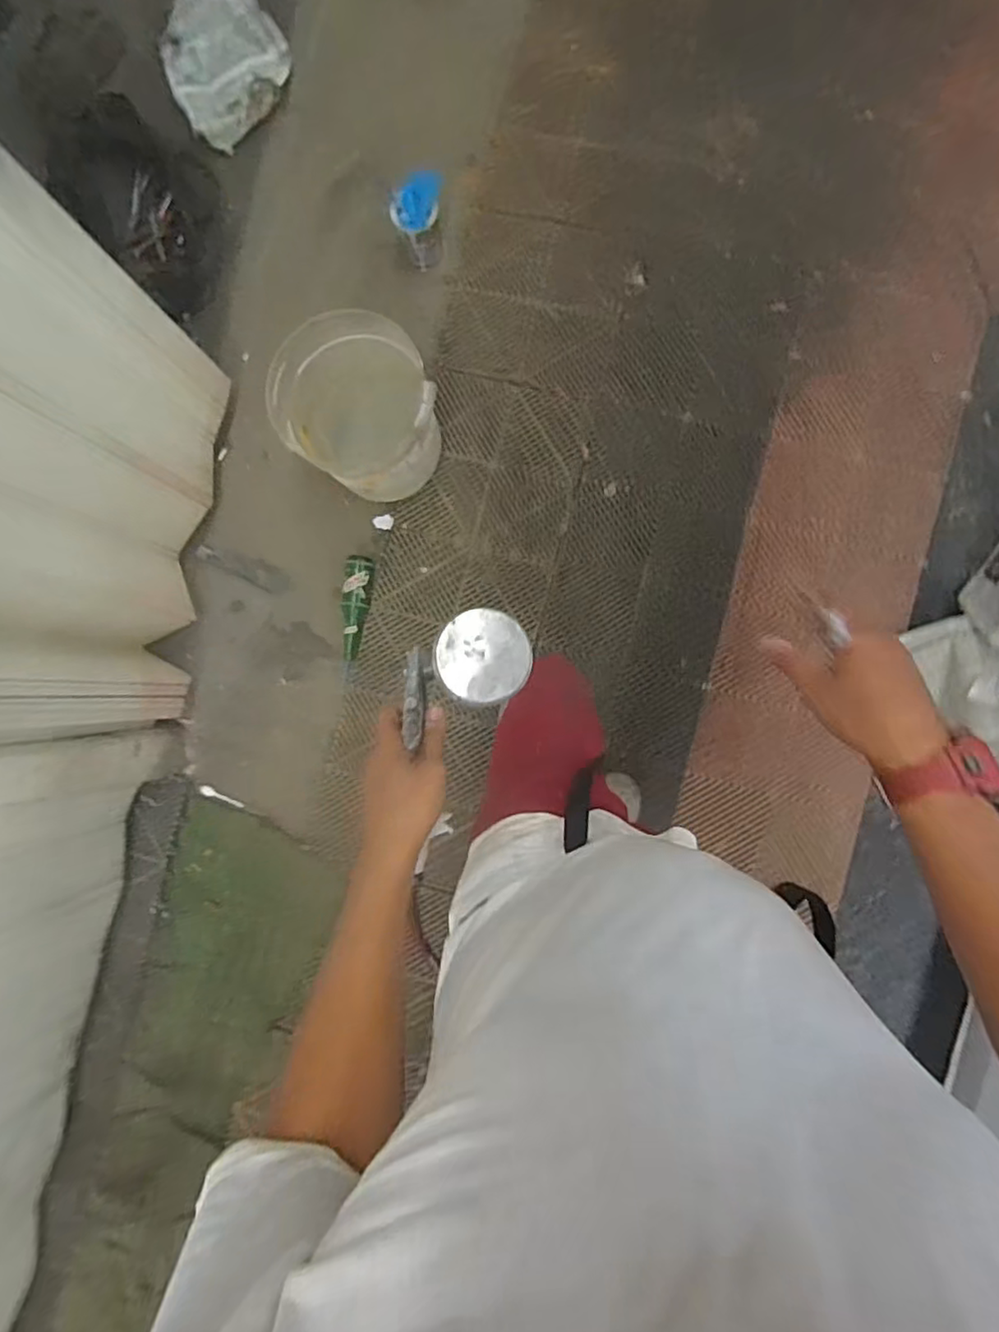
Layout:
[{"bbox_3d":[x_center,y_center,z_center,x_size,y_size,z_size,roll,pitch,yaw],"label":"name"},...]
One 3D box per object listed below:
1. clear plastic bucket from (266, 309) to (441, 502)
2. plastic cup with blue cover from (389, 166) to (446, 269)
[{"bbox_3d":[-0.307,-0.549,1.409,0.302,0.317,0.331,0,87,5],"label":"clear plastic bucket"},{"bbox_3d":[-0.187,-1.053,1.503,0.102,0.130,0.150,5,88,6],"label":"plastic cup with blue cover"}]

